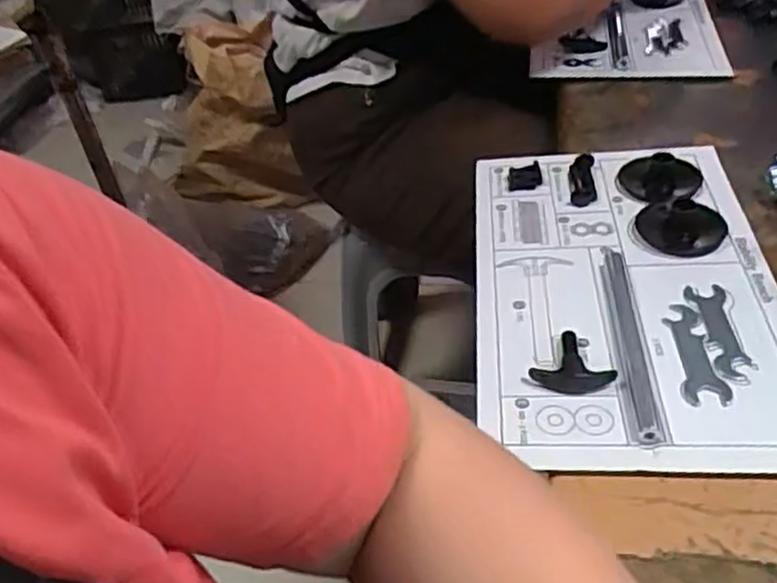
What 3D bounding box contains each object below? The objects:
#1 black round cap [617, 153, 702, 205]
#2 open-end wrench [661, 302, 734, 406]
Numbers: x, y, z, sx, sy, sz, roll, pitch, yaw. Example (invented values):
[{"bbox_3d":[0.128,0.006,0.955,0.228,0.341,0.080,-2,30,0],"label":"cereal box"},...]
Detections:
[{"bbox_3d":[0.245,-0.104,0.657,0.068,0.019,0.074,9,44,20],"label":"black round cap"},{"bbox_3d":[0.210,0.043,0.507,0.031,0.006,0.093,-6,41,4],"label":"open-end wrench"}]

